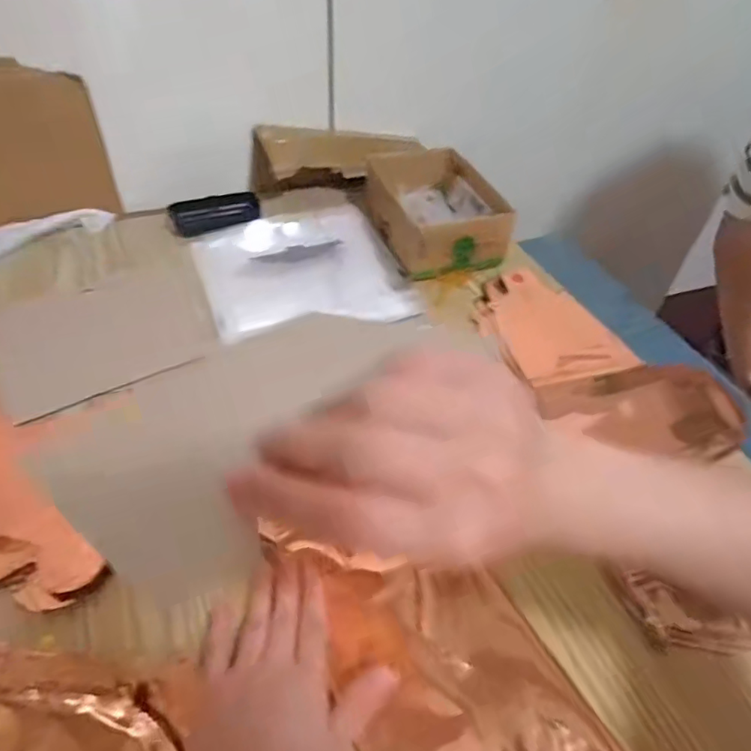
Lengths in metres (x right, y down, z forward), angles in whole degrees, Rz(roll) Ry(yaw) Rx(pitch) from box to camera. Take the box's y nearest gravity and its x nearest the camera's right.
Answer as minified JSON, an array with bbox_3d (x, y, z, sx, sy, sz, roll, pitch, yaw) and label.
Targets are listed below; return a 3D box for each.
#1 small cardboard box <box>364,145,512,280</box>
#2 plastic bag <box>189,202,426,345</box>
[{"bbox_3d":[0.069,-0.212,0.667,0.131,0.062,0.194,-10,49,-13],"label":"small cardboard box"},{"bbox_3d":[-0.080,-0.123,0.613,0.219,0.026,0.201,-15,50,-17],"label":"plastic bag"}]

